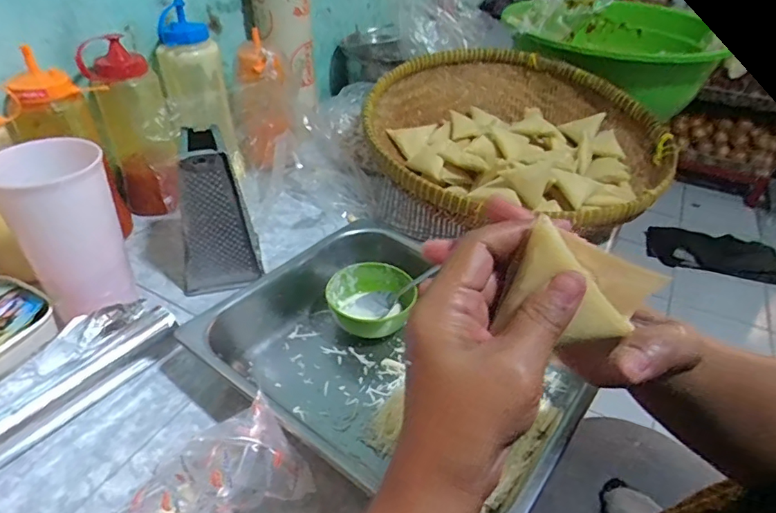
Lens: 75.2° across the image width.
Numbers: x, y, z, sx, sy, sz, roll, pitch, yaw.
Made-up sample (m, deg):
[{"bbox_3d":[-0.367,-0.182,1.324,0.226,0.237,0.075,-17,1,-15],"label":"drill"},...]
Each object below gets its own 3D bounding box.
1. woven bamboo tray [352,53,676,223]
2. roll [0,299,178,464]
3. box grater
[{"bbox_3d":[0.184,-0.177,0.753,0.428,0.112,0.418,-1,37,-5],"label":"woven bamboo tray"},{"bbox_3d":[-0.318,0.134,0.414,0.068,0.045,0.300,24,42,26],"label":"roll"},{"bbox_3d":[-0.197,-0.054,0.570,0.086,0.165,0.097,-10,39,-16],"label":"box grater"}]

